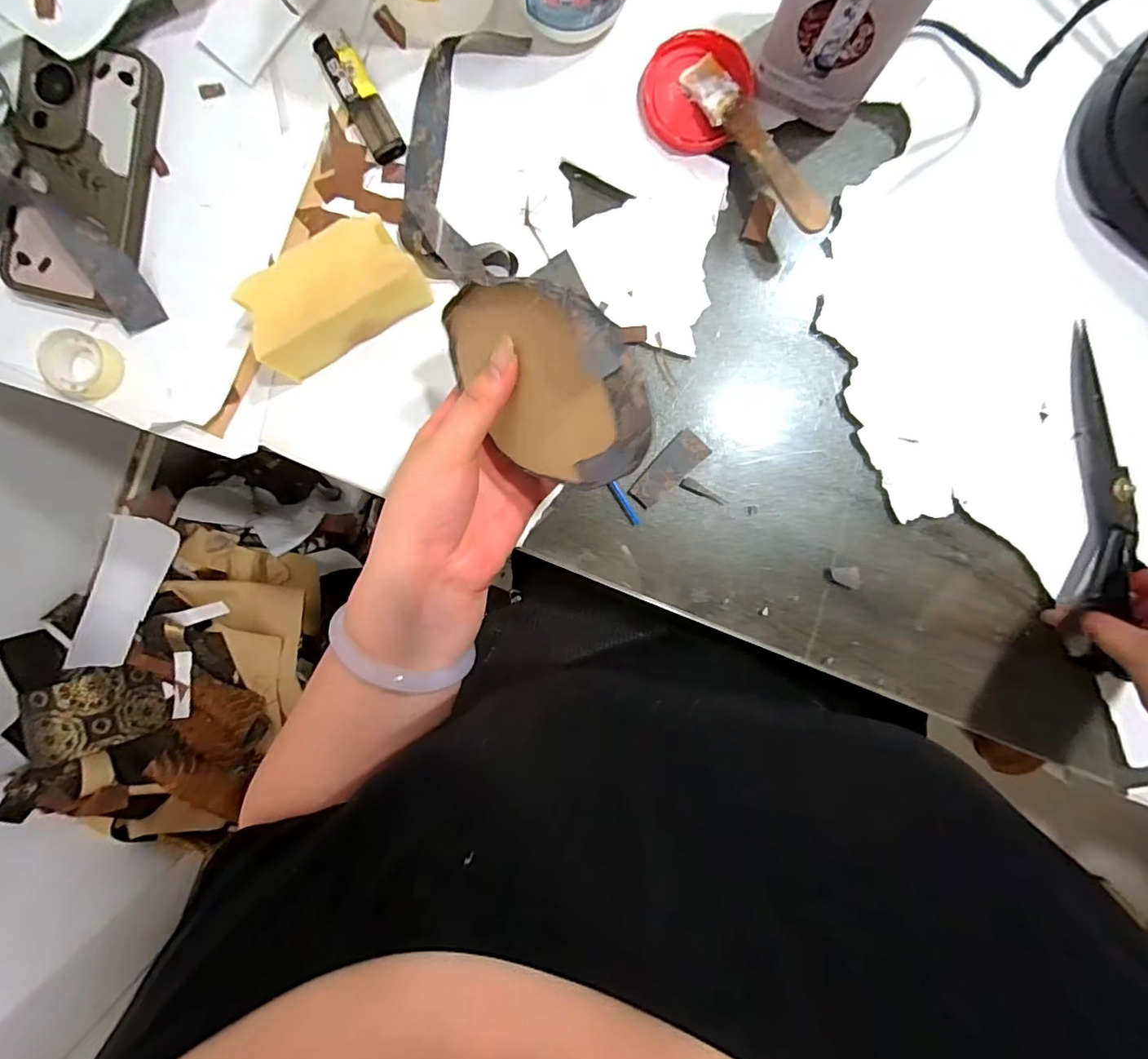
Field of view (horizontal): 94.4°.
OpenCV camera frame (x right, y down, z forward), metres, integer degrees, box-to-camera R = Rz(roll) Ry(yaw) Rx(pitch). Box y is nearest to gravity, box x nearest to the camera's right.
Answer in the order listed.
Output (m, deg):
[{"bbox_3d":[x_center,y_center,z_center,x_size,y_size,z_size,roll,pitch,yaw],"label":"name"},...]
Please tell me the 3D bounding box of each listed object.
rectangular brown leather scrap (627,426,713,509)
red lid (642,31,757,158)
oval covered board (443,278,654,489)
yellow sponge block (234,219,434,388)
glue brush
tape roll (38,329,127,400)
[{"bbox_3d":[0.066,-0.042,0.370,0.059,0.004,0.024,-44,94,2],"label":"rectangular brown leather scrap"},{"bbox_3d":[0.081,-0.283,0.346,0.072,0.009,0.068,0,94,-1],"label":"red lid"},{"bbox_3d":[-0.020,-0.073,0.264,0.124,0.013,0.088,20,121,33],"label":"oval covered board"},{"bbox_3d":[-0.148,-0.143,0.332,0.110,0.051,0.054,-27,94,1],"label":"yellow sponge block"},{"bbox_3d":[0.115,-0.243,0.335,0.024,0.007,0.136,-35,82,8],"label":"glue brush"},{"bbox_3d":[-0.320,-0.106,0.346,0.039,0.015,0.041,0,94,-1],"label":"tape roll"}]

